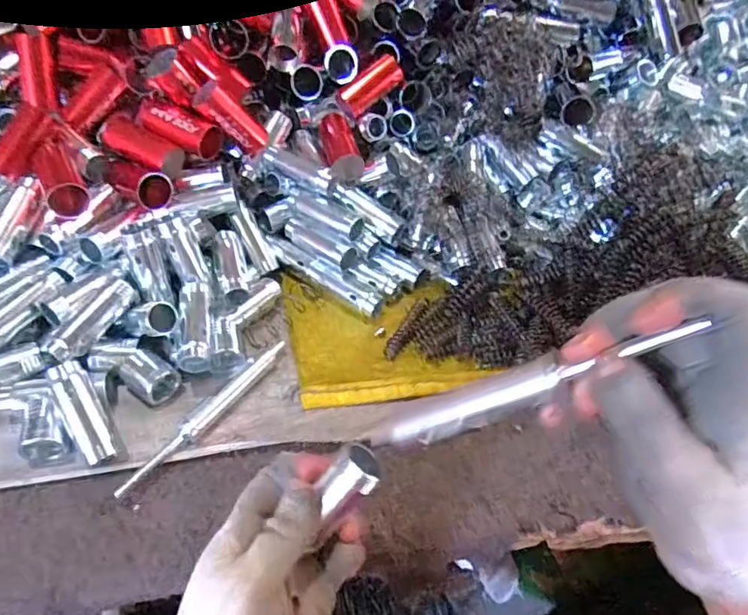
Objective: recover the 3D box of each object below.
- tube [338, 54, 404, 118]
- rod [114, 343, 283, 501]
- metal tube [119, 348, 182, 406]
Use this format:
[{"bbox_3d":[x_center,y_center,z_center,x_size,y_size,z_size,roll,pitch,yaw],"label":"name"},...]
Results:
[{"bbox_3d":[-0.002,-0.205,0.504,0.063,0.025,0.019,-40,61,-4],"label":"tube"},{"bbox_3d":[-0.117,0.075,0.390,0.009,0.014,0.153,29,53,18],"label":"rod"},{"bbox_3d":[-0.165,0.051,0.402,0.034,0.023,0.029,30,53,18],"label":"metal tube"}]

